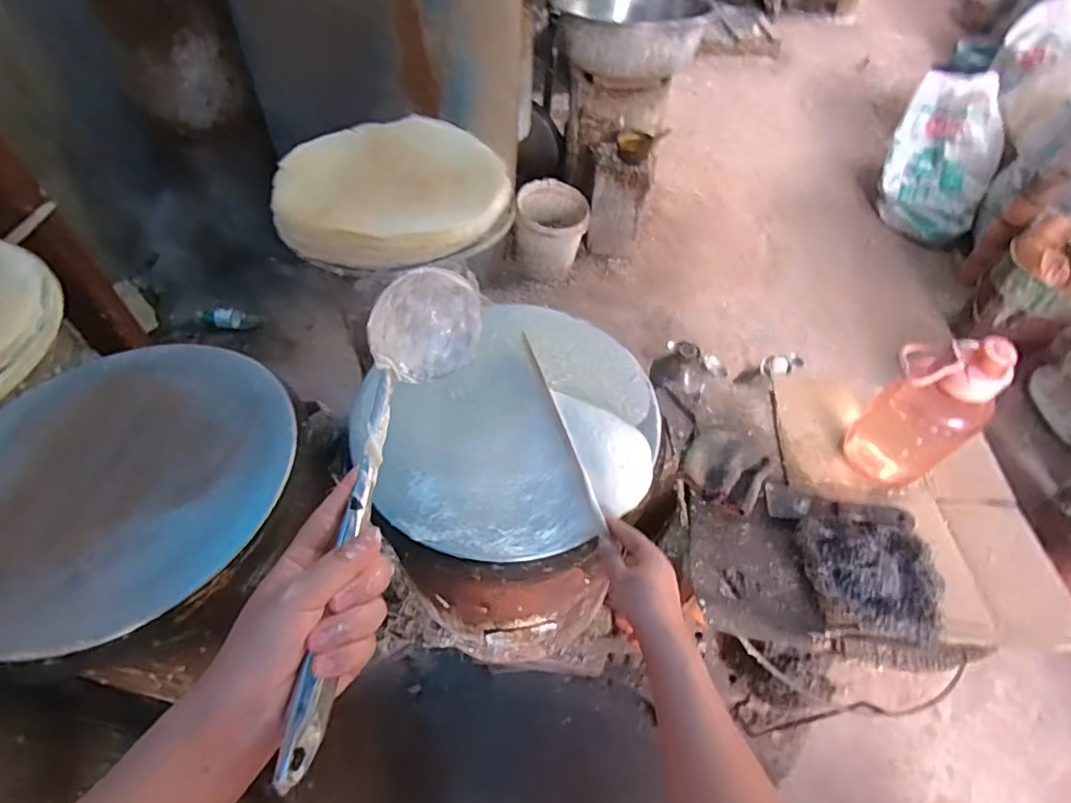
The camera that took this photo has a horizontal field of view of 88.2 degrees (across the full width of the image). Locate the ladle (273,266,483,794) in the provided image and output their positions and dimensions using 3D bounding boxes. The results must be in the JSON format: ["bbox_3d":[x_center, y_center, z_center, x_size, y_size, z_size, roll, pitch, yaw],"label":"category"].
[{"bbox_3d":[-0.108,0.053,0.368,0.066,0.082,0.336,9,59,5],"label":"ladle"}]

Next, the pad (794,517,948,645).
[{"bbox_3d":[0.400,0.203,0.657,0.149,0.030,0.144,8,52,4],"label":"pad"}]

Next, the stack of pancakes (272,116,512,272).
[{"bbox_3d":[-0.236,-0.357,0.912,0.380,0.052,0.358,-35,61,-26],"label":"stack of pancakes"}]

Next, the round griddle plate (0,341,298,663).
[{"bbox_3d":[-0.468,0.078,0.593,0.378,0.032,0.343,12,52,7],"label":"round griddle plate"}]

